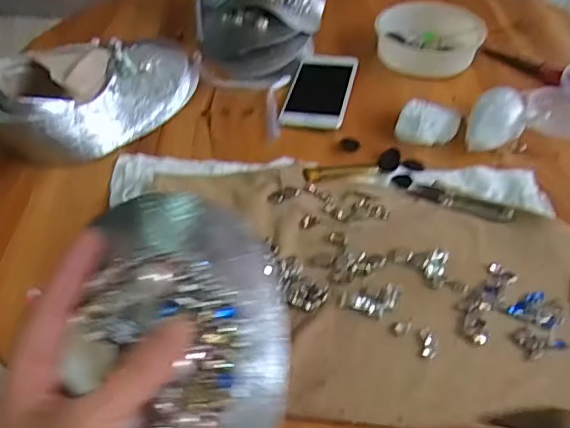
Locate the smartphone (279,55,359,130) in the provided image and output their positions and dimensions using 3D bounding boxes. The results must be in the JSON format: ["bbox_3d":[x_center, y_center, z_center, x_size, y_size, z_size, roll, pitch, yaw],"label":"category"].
[{"bbox_3d":[0.046,-0.161,0.727,0.075,0.005,0.160,11,47,7],"label":"smartphone"}]

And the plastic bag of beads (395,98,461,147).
[{"bbox_3d":[0.168,-0.105,0.668,0.065,0.027,0.057,21,49,17],"label":"plastic bag of beads"}]

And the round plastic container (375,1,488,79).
[{"bbox_3d":[0.202,-0.241,0.797,0.146,0.052,0.139,5,46,2],"label":"round plastic container"}]

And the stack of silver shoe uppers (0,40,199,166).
[{"bbox_3d":[-0.213,-0.131,0.646,0.240,0.071,0.123,-14,48,-15],"label":"stack of silver shoe uppers"}]

